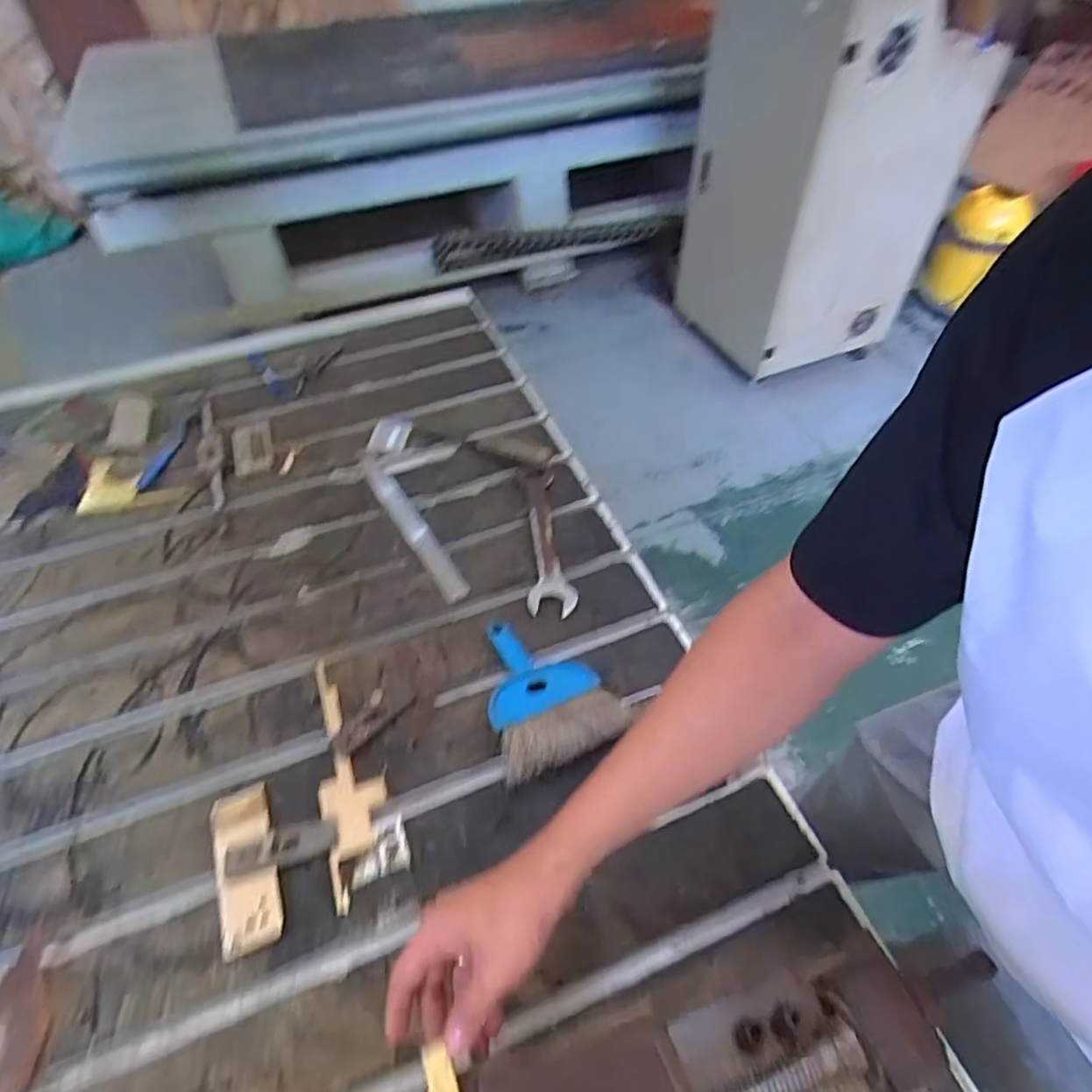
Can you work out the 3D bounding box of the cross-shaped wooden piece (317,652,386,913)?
[{"bbox_3d":[-0.198,0.218,0.625,0.058,0.015,0.251,-16,51,-10],"label":"cross-shaped wooden piece"}]

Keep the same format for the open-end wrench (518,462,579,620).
[{"bbox_3d":[-0.002,-0.023,0.812,0.055,0.020,0.257,-5,50,-2],"label":"open-end wrench"}]

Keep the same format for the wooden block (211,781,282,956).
[{"bbox_3d":[-0.273,0.292,0.565,0.055,0.020,0.140,-20,52,-13],"label":"wooden block"}]

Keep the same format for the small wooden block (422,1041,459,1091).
[{"bbox_3d":[-0.065,0.335,0.387,0.018,0.006,0.043,-20,46,-13],"label":"small wooden block"}]

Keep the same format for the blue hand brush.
[{"bbox_3d":[-0.008,0.141,0.656,0.138,0.055,0.181,-23,53,-15],"label":"blue hand brush"}]

